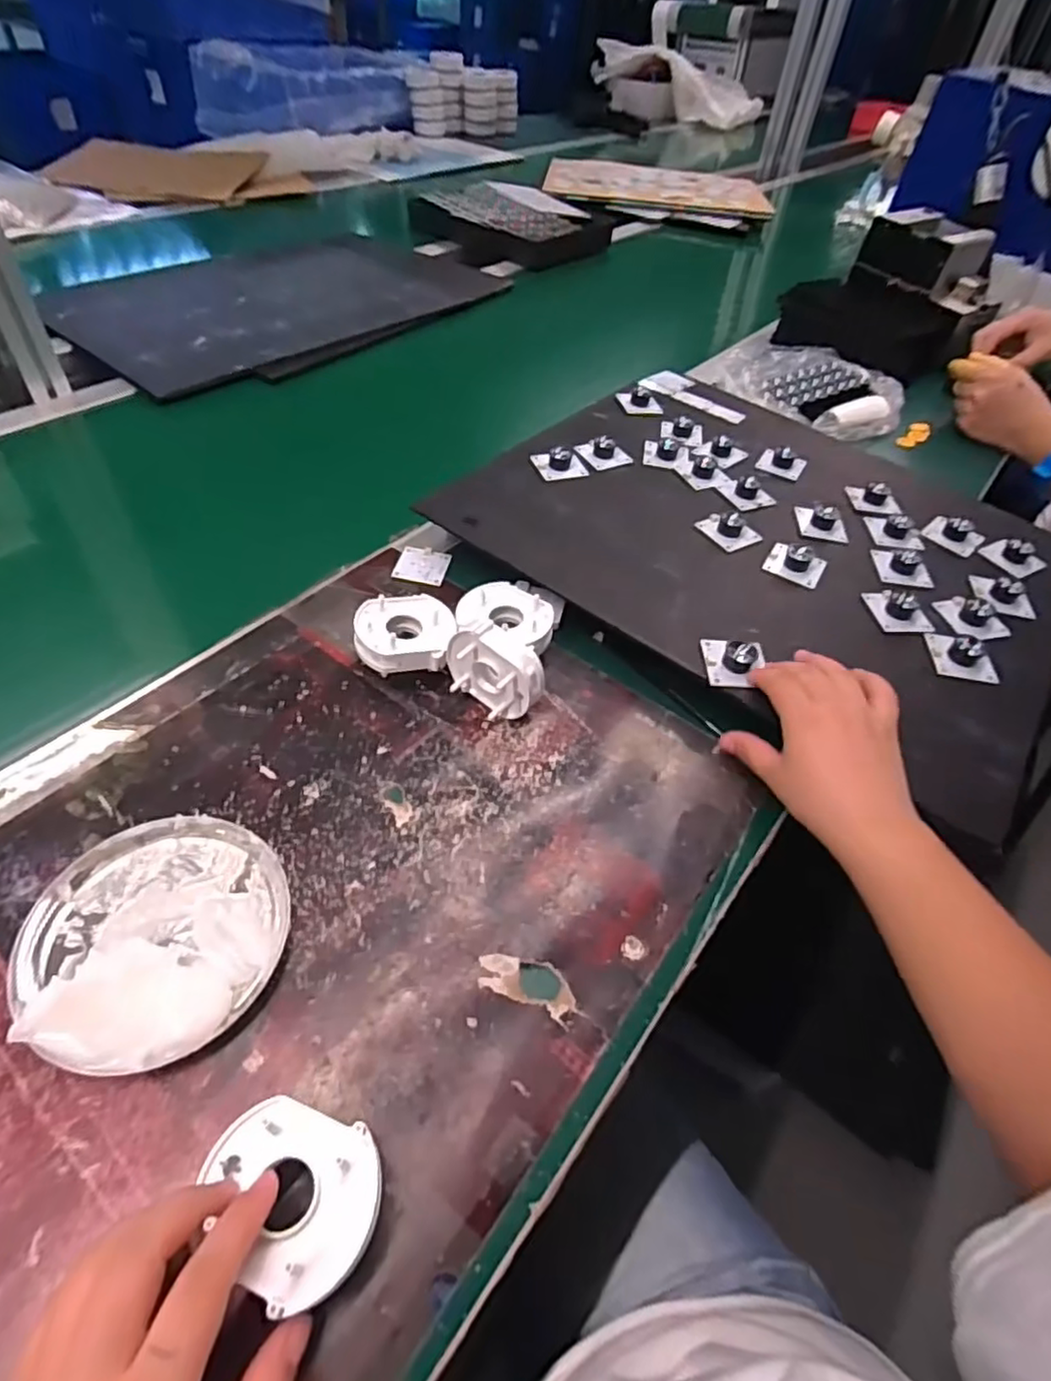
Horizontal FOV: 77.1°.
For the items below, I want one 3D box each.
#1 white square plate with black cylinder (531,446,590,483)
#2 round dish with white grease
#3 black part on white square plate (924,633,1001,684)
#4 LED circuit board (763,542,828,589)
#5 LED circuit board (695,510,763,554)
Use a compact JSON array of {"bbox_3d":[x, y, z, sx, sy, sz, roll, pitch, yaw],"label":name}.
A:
[{"bbox_3d":[0.033,-0.218,0.620,0.044,0.018,0.044,-12,52,-15],"label":"white square plate with black cylinder"},{"bbox_3d":[-0.193,0.120,0.339,0.129,0.033,0.125,3,50,-3],"label":"round dish with white grease"},{"bbox_3d":[0.326,-0.026,0.490,0.044,0.020,0.038,12,50,4],"label":"black part on white square plate"},{"bbox_3d":[0.228,-0.110,0.549,0.046,0.015,0.043,27,52,16],"label":"LED circuit board"},{"bbox_3d":[0.178,-0.143,0.571,0.046,0.015,0.045,-23,56,-23],"label":"LED circuit board"}]

